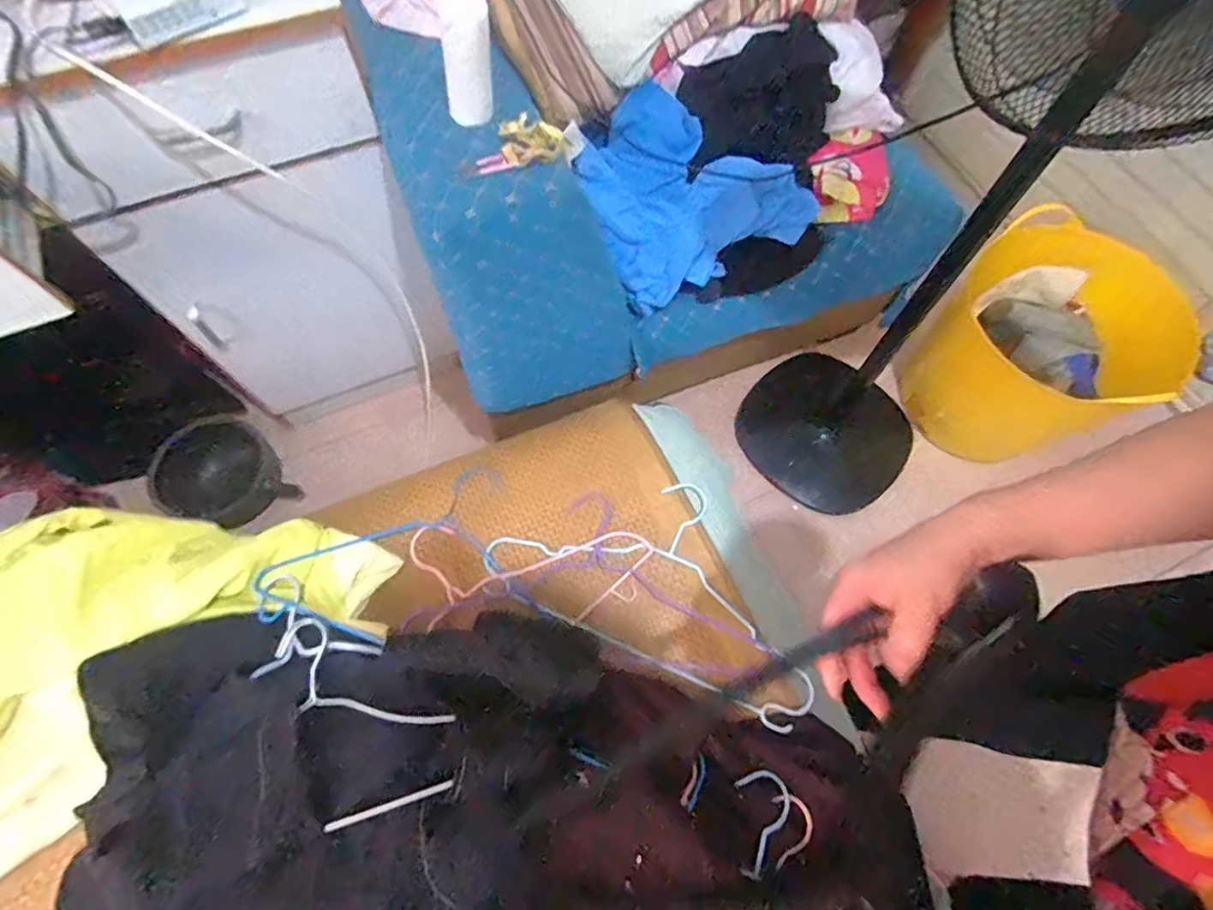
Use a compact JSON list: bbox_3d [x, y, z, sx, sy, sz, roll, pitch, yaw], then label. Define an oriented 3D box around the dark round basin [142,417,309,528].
[{"bbox_3d":[-0.838,0.046,1.252,0.222,0.151,0.209,-41,73,-18],"label":"dark round basin"}]

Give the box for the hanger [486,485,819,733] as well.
[{"bbox_3d":[0.075,0.151,0.749,0.418,0.012,0.229,24,67,8],"label":"hanger"}]

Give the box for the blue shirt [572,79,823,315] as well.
[{"bbox_3d":[0.126,-0.479,1.024,0.387,0.112,0.345,-27,69,-13],"label":"blue shirt"}]

